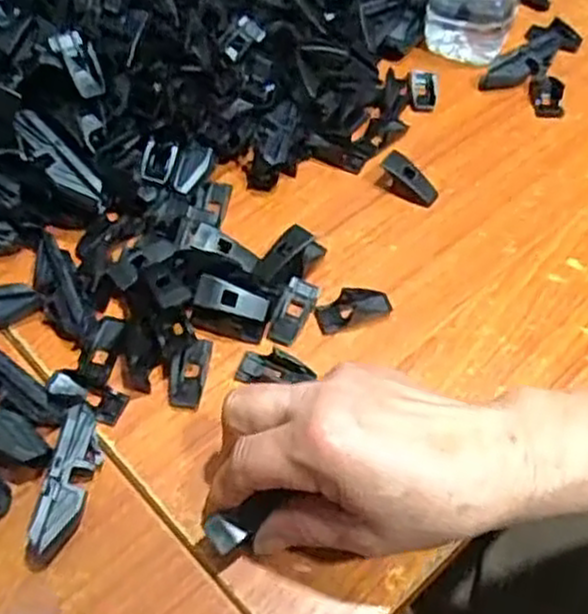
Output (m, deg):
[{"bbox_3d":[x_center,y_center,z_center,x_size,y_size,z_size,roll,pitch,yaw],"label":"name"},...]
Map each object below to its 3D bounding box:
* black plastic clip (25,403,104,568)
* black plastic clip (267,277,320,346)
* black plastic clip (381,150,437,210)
[{"bbox_3d":[-0.107,0.083,0.367,0.019,0.020,0.074,9,54,5],"label":"black plastic clip"},{"bbox_3d":[-0.001,0.002,0.431,0.017,0.004,0.042,19,55,12],"label":"black plastic clip"},{"bbox_3d":[0.073,-0.081,0.490,0.041,0.016,0.021,37,61,23],"label":"black plastic clip"}]

